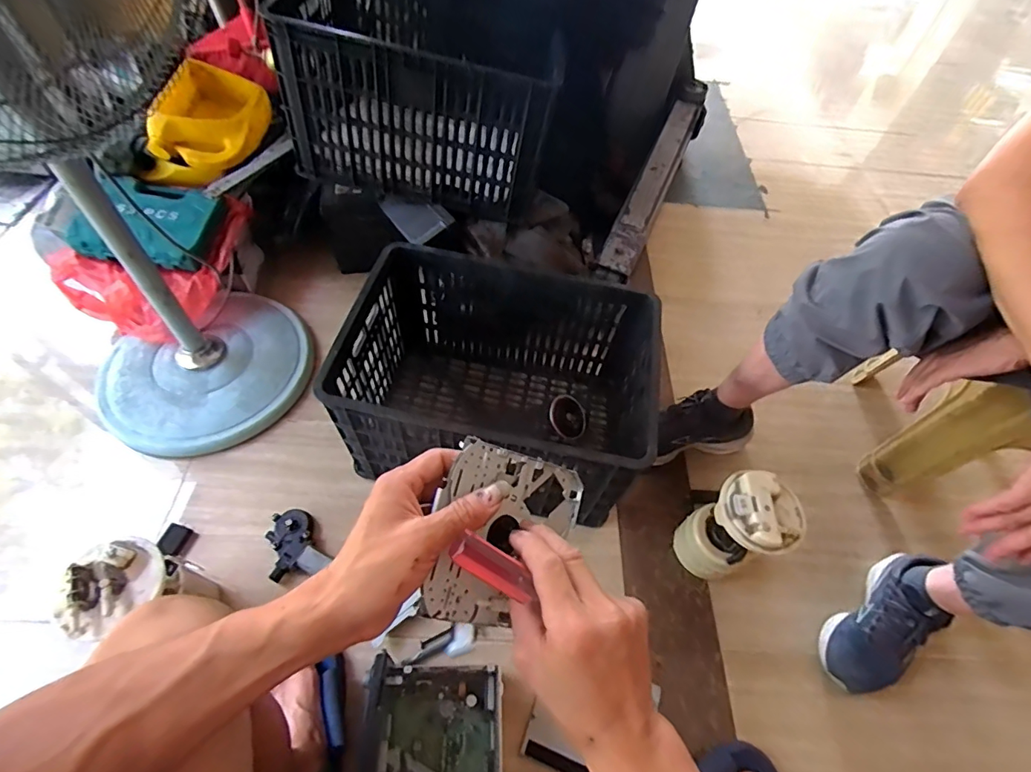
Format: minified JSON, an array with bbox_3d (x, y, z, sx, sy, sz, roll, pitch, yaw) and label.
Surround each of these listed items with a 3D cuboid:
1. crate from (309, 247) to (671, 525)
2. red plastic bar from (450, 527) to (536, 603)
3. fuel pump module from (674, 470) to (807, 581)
[{"bbox_3d":[-0.028,-0.001,0.888,0.489,0.283,0.348,11,57,2],"label":"crate"},{"bbox_3d":[-0.013,0.117,0.312,0.064,0.009,0.021,41,59,-19],"label":"red plastic bar"},{"bbox_3d":[0.348,0.233,0.773,0.110,0.245,0.109,-17,61,-16],"label":"fuel pump module"}]

